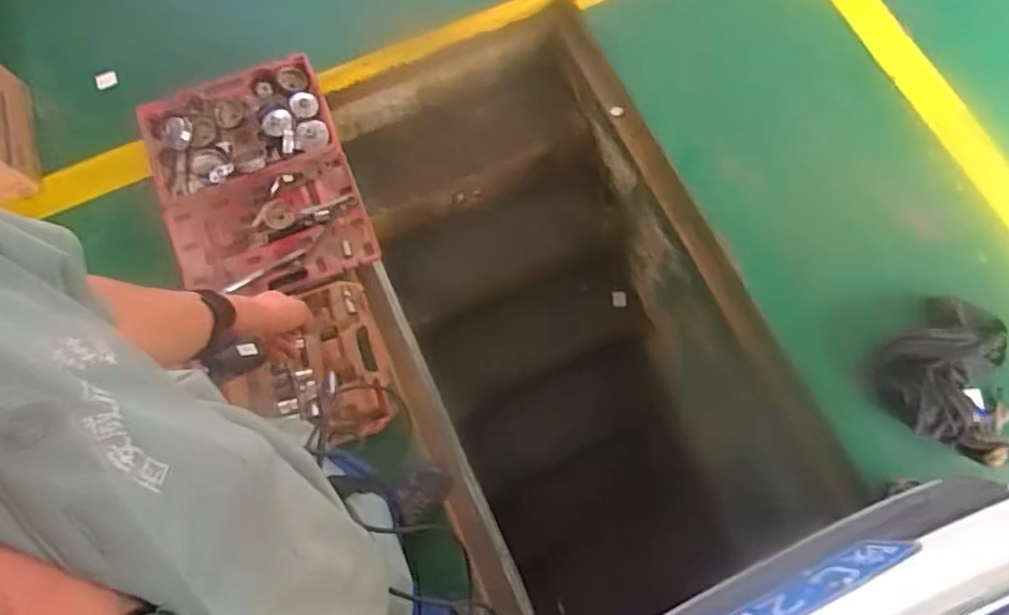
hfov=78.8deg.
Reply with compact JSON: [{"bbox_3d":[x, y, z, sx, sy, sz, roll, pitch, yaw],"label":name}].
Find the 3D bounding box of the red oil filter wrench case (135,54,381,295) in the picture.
[{"bbox_3d":[-0.685,-0.341,1.674,0.500,0.078,0.654,-21,73,-5],"label":"red oil filter wrench case"}]

